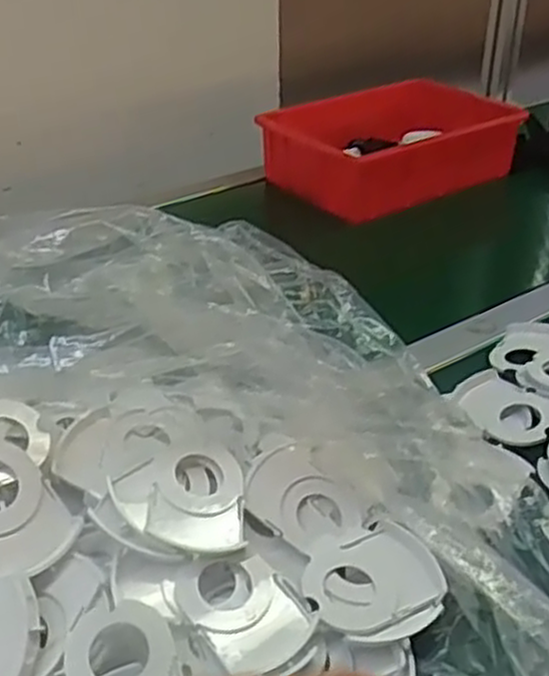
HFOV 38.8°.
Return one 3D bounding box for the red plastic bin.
[{"bbox_3d":[0.147,-0.247,0.993,0.276,0.088,0.196,-23,38,-32],"label":"red plastic bin"}]

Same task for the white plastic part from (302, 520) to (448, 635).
[{"bbox_3d":[0.056,0.136,0.449,0.077,0.010,0.058,-13,33,-20],"label":"white plastic part"}]

